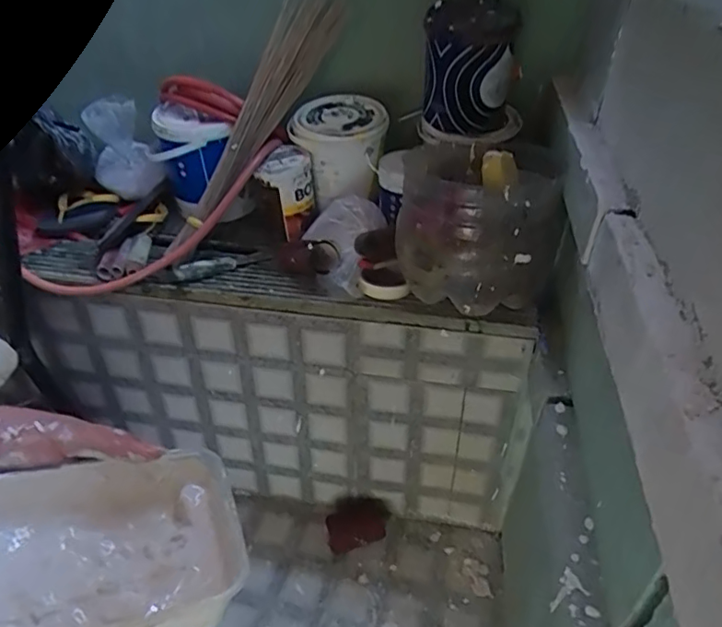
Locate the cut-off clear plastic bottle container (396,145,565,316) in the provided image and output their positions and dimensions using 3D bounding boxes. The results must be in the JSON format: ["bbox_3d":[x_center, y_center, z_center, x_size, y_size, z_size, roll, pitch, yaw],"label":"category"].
[{"bbox_3d":[0.174,-0.134,0.857,0.241,0.176,0.214,15,38,18],"label":"cut-off clear plastic bottle container"}]

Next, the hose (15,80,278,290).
[{"bbox_3d":[-0.364,-0.201,0.983,0.218,0.124,0.459,25,75,32],"label":"hose"}]

